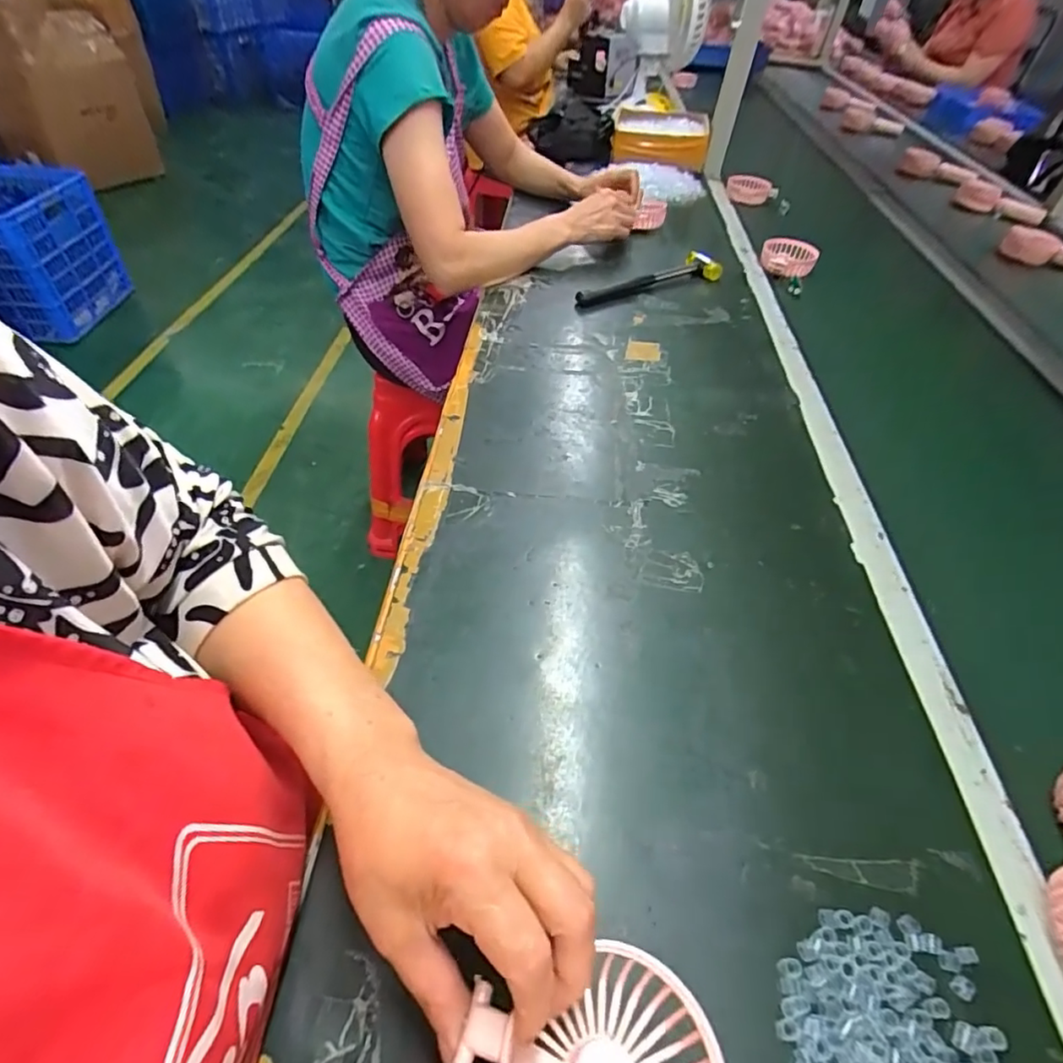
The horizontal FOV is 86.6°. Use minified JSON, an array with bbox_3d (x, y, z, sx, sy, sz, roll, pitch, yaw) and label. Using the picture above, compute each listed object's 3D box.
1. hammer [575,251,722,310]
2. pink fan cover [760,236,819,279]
[{"bbox_3d":[0.171,-0.379,0.847,0.236,0.030,0.058,-16,50,-15],"label":"hammer"},{"bbox_3d":[0.443,-0.472,0.972,0.093,0.037,0.099,19,51,18],"label":"pink fan cover"}]

